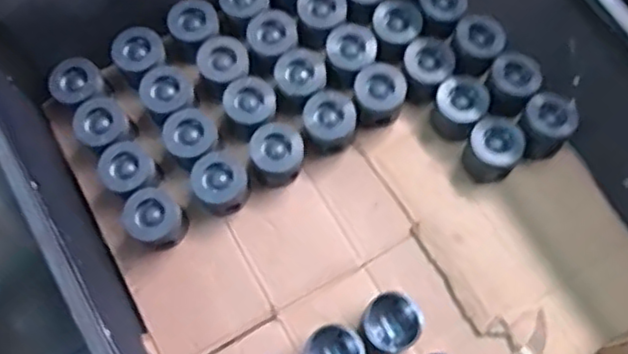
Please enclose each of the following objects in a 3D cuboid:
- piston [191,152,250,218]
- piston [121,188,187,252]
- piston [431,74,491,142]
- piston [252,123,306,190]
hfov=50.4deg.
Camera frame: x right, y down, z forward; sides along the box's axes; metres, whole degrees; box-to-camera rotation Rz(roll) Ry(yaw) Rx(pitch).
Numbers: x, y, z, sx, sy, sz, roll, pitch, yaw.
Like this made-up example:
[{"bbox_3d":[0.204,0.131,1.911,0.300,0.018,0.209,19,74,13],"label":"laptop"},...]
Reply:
[{"bbox_3d":[-0.153,0.009,1.105,0.089,0.081,0.092,0,70,1],"label":"piston"},{"bbox_3d":[-0.259,0.069,1.087,0.086,0.063,0.084,0,70,1],"label":"piston"},{"bbox_3d":[0.249,-0.118,1.141,0.083,0.081,0.082,0,70,1],"label":"piston"},{"bbox_3d":[-0.060,-0.034,1.134,0.094,0.086,0.095,-22,72,-7],"label":"piston"}]

